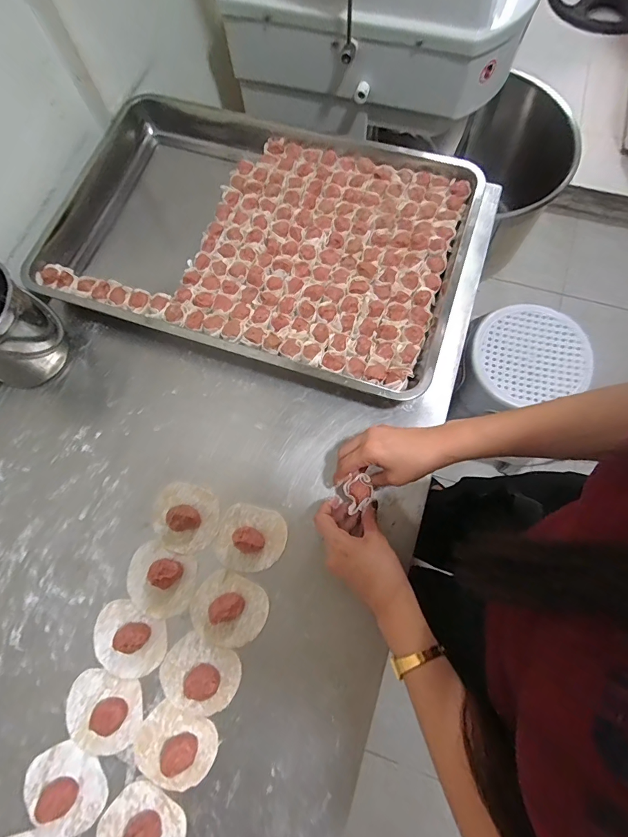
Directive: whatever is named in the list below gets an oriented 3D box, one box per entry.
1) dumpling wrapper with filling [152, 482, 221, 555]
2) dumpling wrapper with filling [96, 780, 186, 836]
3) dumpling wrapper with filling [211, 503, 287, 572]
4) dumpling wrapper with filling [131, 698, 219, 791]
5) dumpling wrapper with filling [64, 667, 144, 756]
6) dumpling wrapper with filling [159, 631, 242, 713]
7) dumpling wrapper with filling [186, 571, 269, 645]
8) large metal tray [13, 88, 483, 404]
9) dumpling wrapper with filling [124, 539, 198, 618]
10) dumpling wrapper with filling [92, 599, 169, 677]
[{"bbox_3d":[-0.162,0.119,0.487,0.088,0.027,0.078,29,75,10],"label":"dumpling wrapper with filling"},{"bbox_3d":[-0.177,0.426,0.401,0.083,0.016,0.076,0,72,1],"label":"dumpling wrapper with filling"},{"bbox_3d":[-0.079,0.143,0.475,0.085,0.028,0.074,10,72,5],"label":"dumpling wrapper with filling"},{"bbox_3d":[-0.151,0.353,0.420,0.087,0.023,0.070,17,73,7],"label":"dumpling wrapper with filling"},{"bbox_3d":[-0.235,0.324,0.435,0.087,0.016,0.073,13,73,6],"label":"dumpling wrapper with filling"},{"bbox_3d":[-0.129,0.286,0.437,0.087,0.023,0.072,23,74,9],"label":"dumpling wrapper with filling"},{"bbox_3d":[-0.100,0.220,0.455,0.086,0.024,0.074,20,73,8],"label":"dumpling wrapper with filling"},{"bbox_3d":[-0.089,-0.271,0.592,0.595,0.064,0.387,18,73,7],"label":"large metal tray"},{"bbox_3d":[-0.186,0.191,0.469,0.088,0.023,0.074,23,74,9],"label":"dumpling wrapper with filling"},{"bbox_3d":[-0.216,0.255,0.452,0.088,0.020,0.069,26,74,9],"label":"dumpling wrapper with filling"}]

